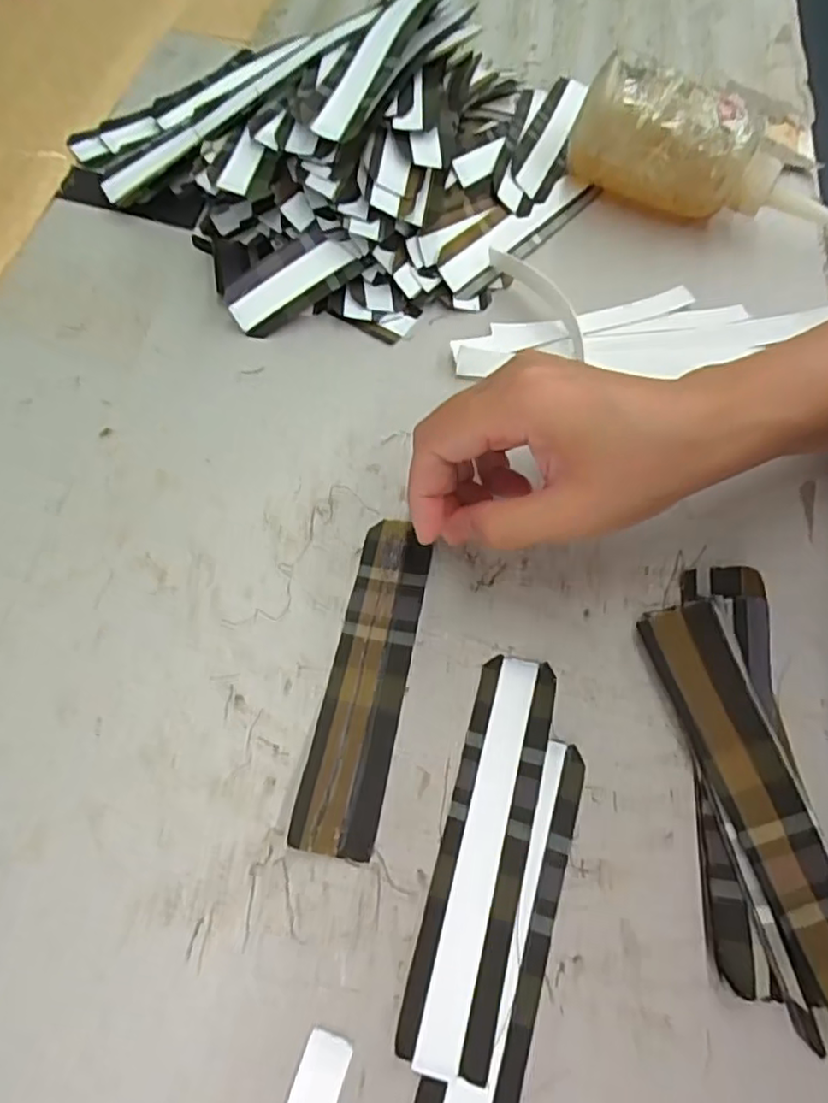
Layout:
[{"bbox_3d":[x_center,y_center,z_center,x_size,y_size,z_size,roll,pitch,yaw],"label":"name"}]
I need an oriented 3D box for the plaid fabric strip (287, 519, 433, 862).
[{"bbox_3d":[-0.018,0.050,0.274,0.031,0.005,0.138,11,62,2],"label":"plaid fabric strip"}]

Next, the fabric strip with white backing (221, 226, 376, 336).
[{"bbox_3d":[-0.063,-0.144,0.348,0.074,0.006,0.032,-33,105,3],"label":"fabric strip with white backing"}]

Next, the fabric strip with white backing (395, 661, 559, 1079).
[{"bbox_3d":[0.027,0.107,0.246,0.031,0.005,0.141,15,63,4],"label":"fabric strip with white backing"}]

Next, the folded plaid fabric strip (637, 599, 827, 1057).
[{"bbox_3d":[0.128,0.094,0.249,0.035,0.014,0.155,-10,64,-9],"label":"folded plaid fabric strip"}]

